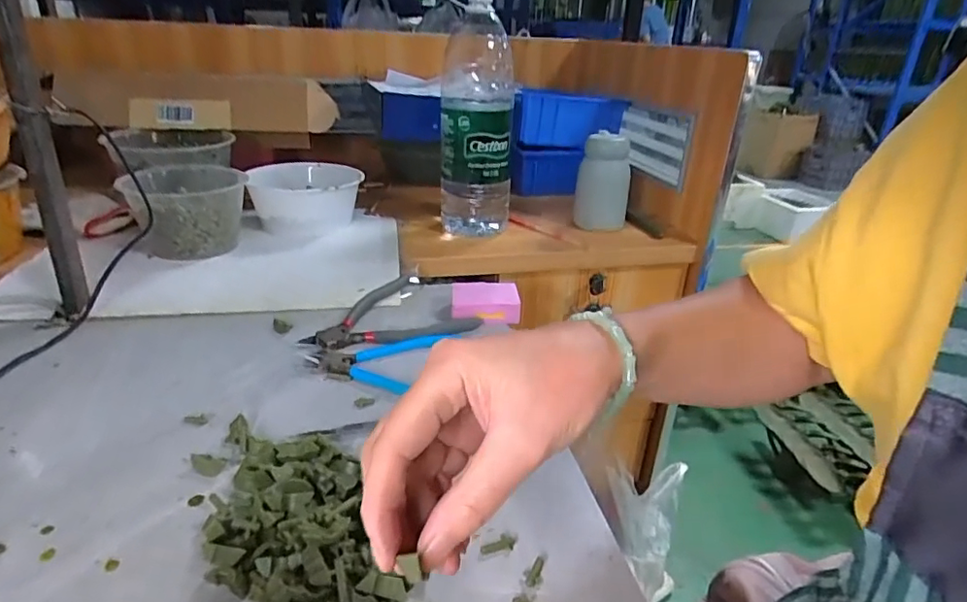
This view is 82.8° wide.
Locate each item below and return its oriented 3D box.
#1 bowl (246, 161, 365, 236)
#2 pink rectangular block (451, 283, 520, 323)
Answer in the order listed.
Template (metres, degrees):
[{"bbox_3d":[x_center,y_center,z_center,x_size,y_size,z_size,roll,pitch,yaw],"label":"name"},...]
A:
[{"bbox_3d":[-0.257,-0.150,0.813,0.155,0.075,0.161,-9,28,-19],"label":"bowl"},{"bbox_3d":[0.002,0.000,0.598,0.072,0.026,0.050,4,33,-2],"label":"pink rectangular block"}]

